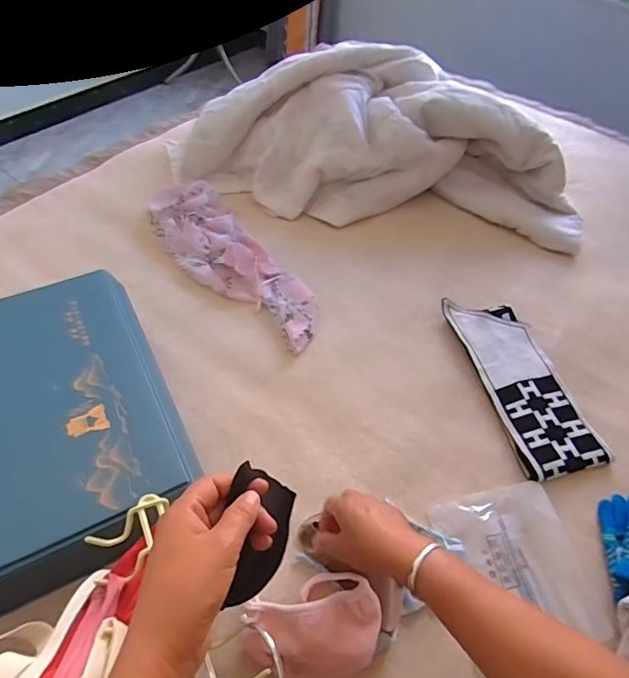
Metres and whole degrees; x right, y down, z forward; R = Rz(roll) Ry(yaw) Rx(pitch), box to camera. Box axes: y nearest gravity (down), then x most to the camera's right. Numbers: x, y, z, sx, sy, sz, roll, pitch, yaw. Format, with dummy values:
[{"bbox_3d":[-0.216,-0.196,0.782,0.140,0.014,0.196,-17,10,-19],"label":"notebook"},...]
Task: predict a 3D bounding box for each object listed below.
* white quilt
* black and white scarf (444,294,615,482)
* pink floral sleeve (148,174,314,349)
[{"bbox_3d":[0.114,-0.388,0.918,0.804,0.184,0.288,7,53,0],"label":"white quilt"},{"bbox_3d":[0.305,0.059,0.711,0.123,0.017,0.291,-10,55,-12],"label":"black and white scarf"},{"bbox_3d":[-0.142,-0.139,0.805,0.141,0.040,0.429,-32,62,-25],"label":"pink floral sleeve"}]

